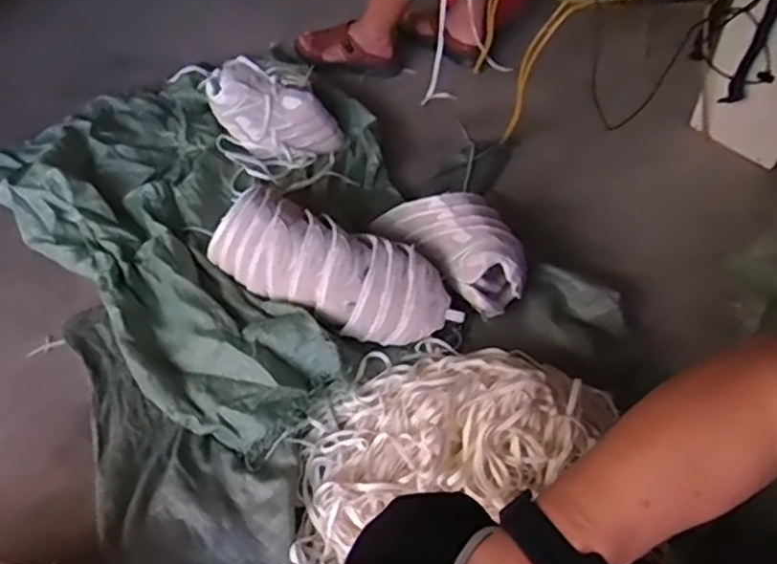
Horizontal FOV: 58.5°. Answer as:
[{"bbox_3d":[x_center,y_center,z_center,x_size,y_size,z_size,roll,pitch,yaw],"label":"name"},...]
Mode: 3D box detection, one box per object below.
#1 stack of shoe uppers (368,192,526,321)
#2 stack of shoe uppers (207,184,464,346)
[{"bbox_3d":[0.113,-0.069,1.172,0.132,0.107,0.279,-31,55,-25],"label":"stack of shoe uppers"},{"bbox_3d":[-0.093,-0.021,1.114,0.408,0.124,0.180,29,54,24],"label":"stack of shoe uppers"}]

